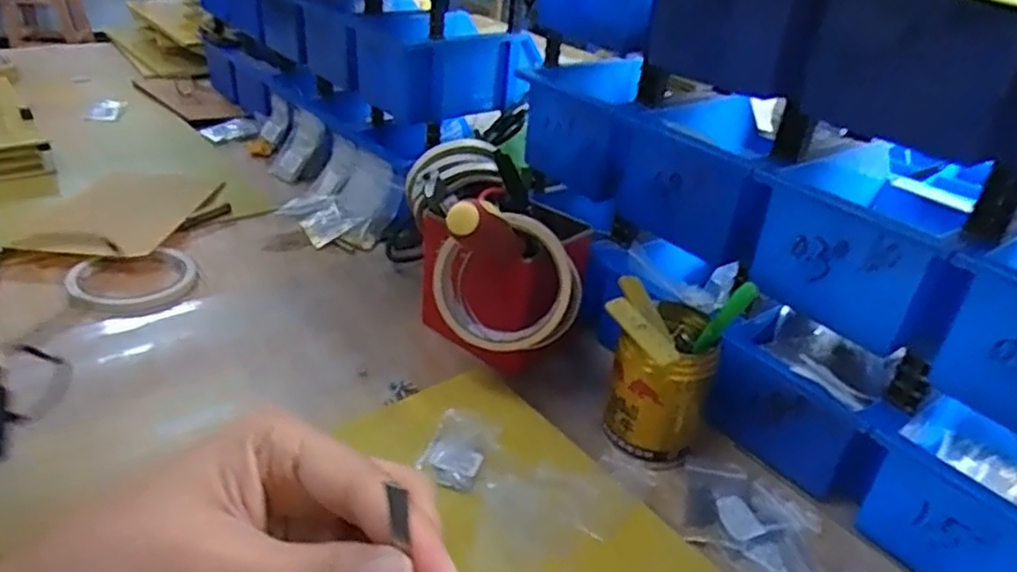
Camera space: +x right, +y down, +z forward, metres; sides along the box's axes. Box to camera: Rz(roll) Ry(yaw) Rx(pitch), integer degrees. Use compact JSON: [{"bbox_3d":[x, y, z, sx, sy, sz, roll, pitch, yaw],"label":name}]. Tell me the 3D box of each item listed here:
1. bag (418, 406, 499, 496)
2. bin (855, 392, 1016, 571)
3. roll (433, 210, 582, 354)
[{"bbox_3d":[-0.031,0.103,0.441,0.040,0.004,0.058,14,33,14],"label":"bag"},{"bbox_3d":[0.293,0.115,0.411,0.150,0.076,0.126,-19,40,-34],"label":"bin"},{"bbox_3d":[0.001,0.004,0.461,0.091,0.100,0.030,-36,14,2],"label":"roll"}]

